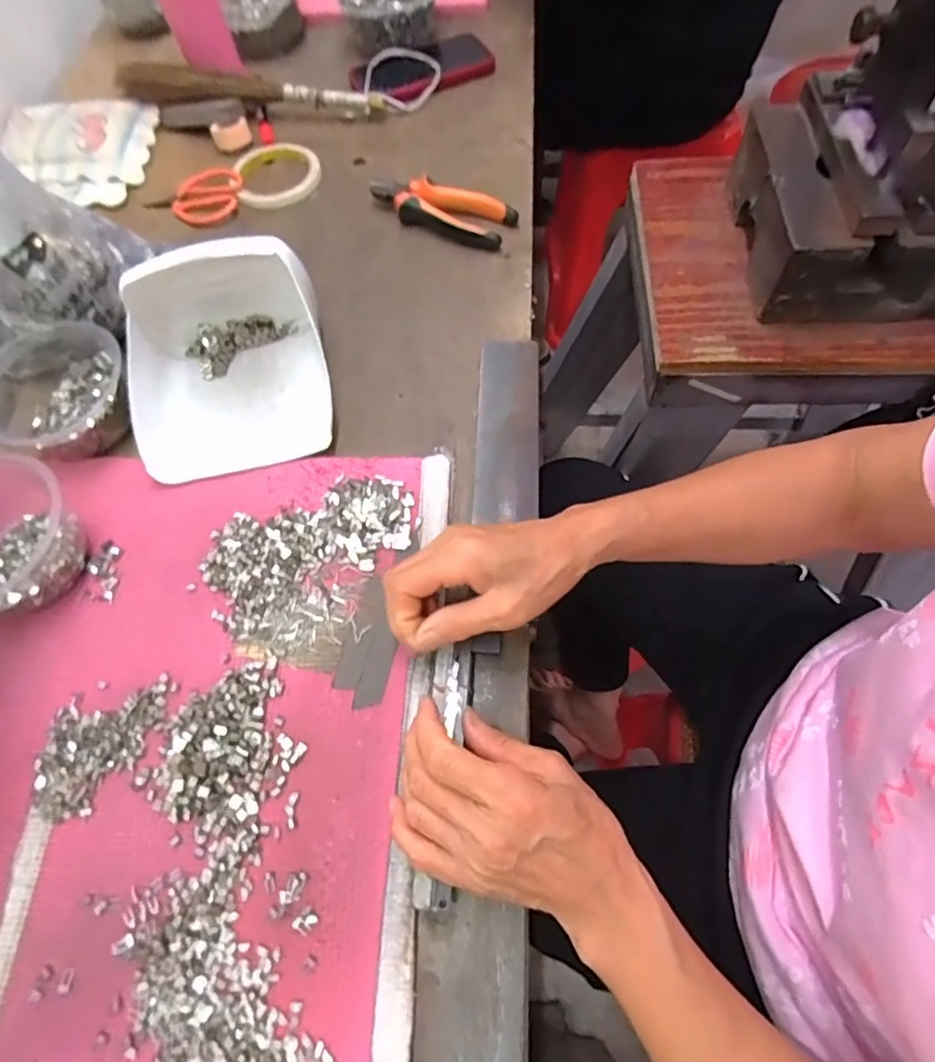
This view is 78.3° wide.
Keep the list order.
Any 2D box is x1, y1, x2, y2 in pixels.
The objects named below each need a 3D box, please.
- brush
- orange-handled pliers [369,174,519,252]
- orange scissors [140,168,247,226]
[{"bbox_3d":[-0.256,-0.504,0.656,0.319,0.039,0.026,8,65,8],"label":"brush"},{"bbox_3d":[-0.026,-0.320,0.571,0.147,0.031,0.050,26,69,16],"label":"orange-handled pliers"},{"bbox_3d":[-0.286,-0.350,0.606,0.102,0.024,0.054,-21,65,-9],"label":"orange scissors"}]

